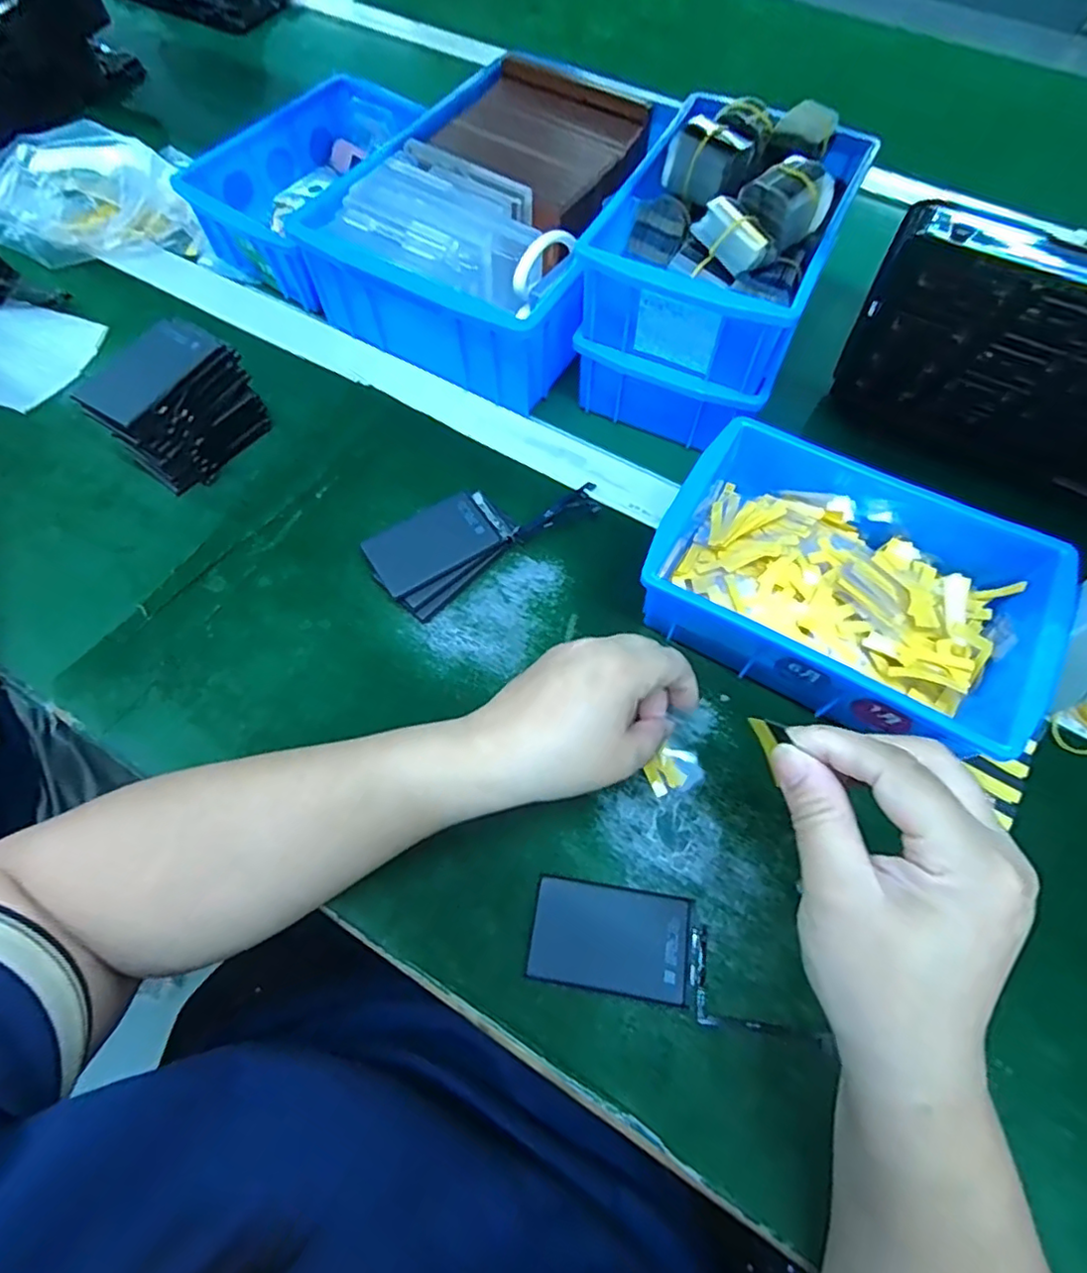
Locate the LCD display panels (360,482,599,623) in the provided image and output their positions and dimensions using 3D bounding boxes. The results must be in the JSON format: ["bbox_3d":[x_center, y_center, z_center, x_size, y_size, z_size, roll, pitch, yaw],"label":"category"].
[{"bbox_3d":[-0.038,-0.071,0.390,0.150,0.011,0.058,-34,86,-19],"label":"LCD display panels"}]

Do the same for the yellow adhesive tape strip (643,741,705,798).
[{"bbox_3d":[0.073,0.074,0.335,0.031,0.005,0.022,-13,66,-9],"label":"yellow adhesive tape strip"}]

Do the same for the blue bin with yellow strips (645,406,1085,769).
[{"bbox_3d":[0.172,-0.033,0.352,0.202,0.066,0.159,28,68,12],"label":"blue bin with yellow strips"}]

